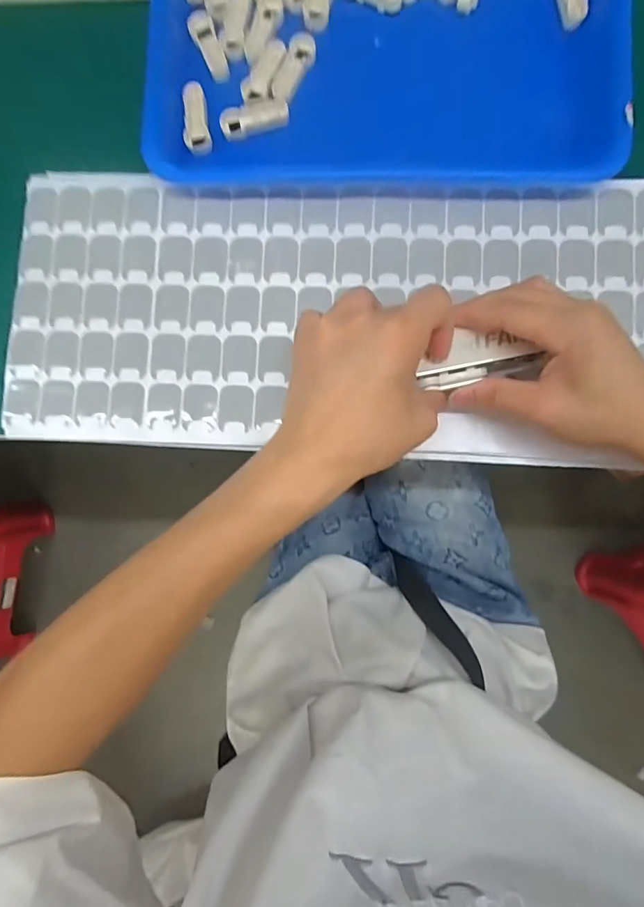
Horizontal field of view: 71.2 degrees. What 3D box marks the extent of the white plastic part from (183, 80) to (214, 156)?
[{"bbox_3d":[-0.095,-0.252,0.337,0.019,0.008,0.053,-10,85,2],"label":"white plastic part"}]

